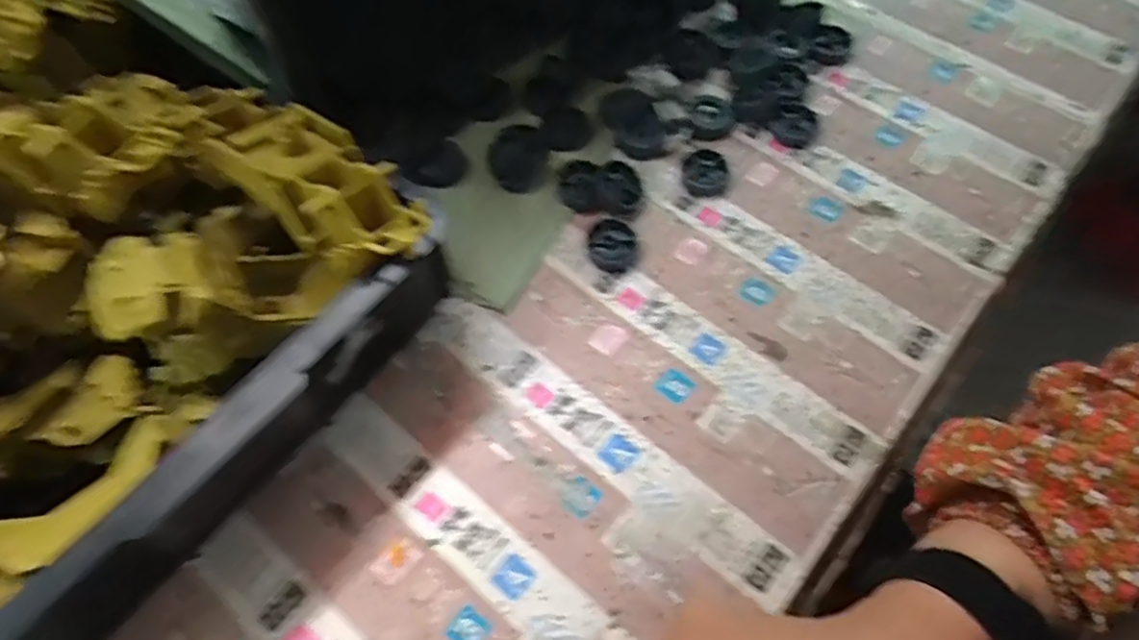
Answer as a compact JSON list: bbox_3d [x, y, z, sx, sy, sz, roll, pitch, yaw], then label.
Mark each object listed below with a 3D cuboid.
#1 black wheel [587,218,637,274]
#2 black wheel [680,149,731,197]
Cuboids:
[{"bbox_3d":[0.030,-0.053,0.492,0.034,0.010,0.040,2,63,1],"label":"black wheel"},{"bbox_3d":[0.102,-0.111,0.520,0.035,0.008,0.042,19,64,9],"label":"black wheel"}]

